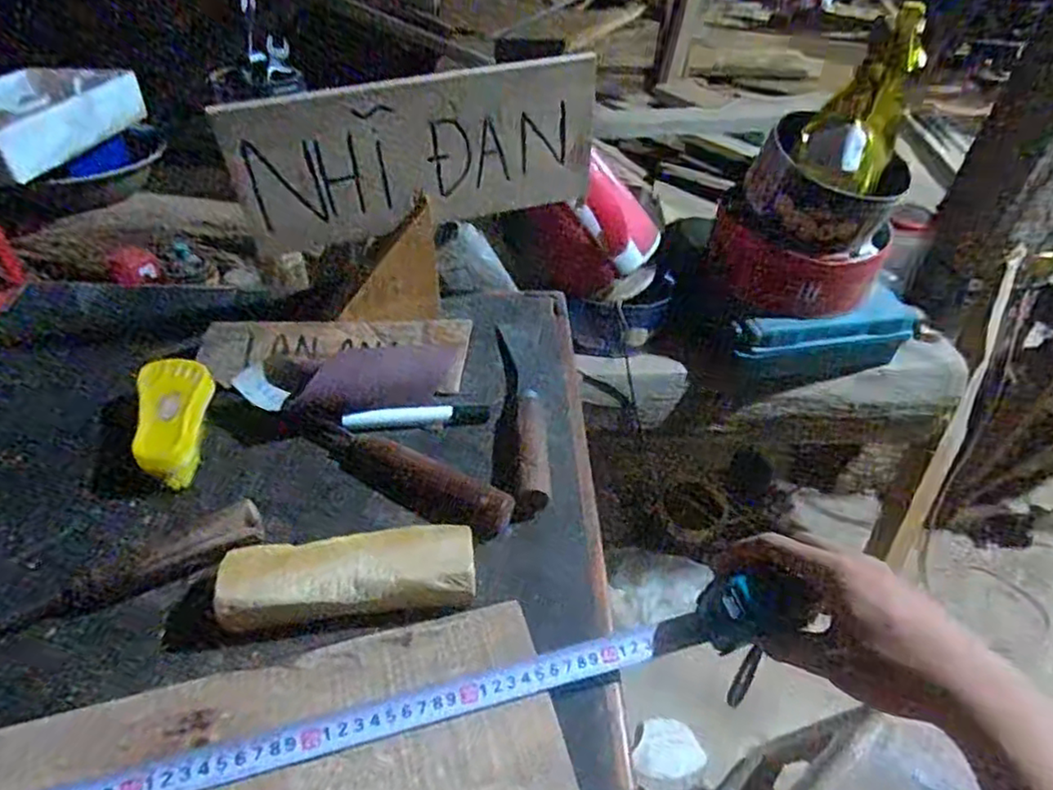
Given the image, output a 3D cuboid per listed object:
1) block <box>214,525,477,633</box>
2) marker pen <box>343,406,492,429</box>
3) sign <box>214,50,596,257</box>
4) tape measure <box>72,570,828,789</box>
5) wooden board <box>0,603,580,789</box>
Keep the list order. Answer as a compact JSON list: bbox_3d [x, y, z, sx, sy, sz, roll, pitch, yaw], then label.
[{"bbox_3d":[-0.125,0.129,0.456,0.172,0.035,0.053,-5,44,-10],"label":"block"},{"bbox_3d":[-0.102,0.019,0.605,0.135,0.013,0.021,-5,44,-10],"label":"marker pen"},{"bbox_3d":[-0.098,-0.228,0.610,0.339,0.150,0.024,-12,46,-17],"label":"sign"},{"bbox_3d":[-0.061,0.195,0.395,0.478,0.073,0.045,-12,46,-8],"label":"tape measure"},{"bbox_3d":[-0.145,0.226,0.378,0.330,0.015,0.141,-7,44,-13],"label":"wooden board"}]

